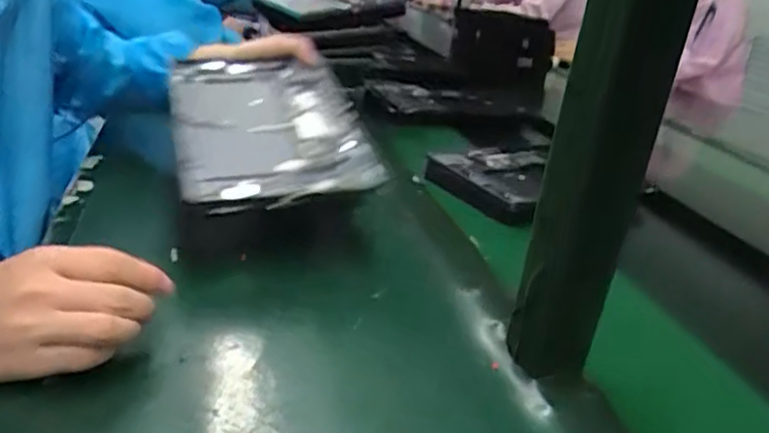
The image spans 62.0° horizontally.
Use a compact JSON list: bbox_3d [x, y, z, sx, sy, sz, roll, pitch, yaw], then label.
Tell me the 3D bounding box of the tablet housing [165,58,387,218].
[{"bbox_3d":[-0.110,-0.087,0.620,0.175,0.024,0.242,-7,40,-18],"label":"tablet housing"}]

